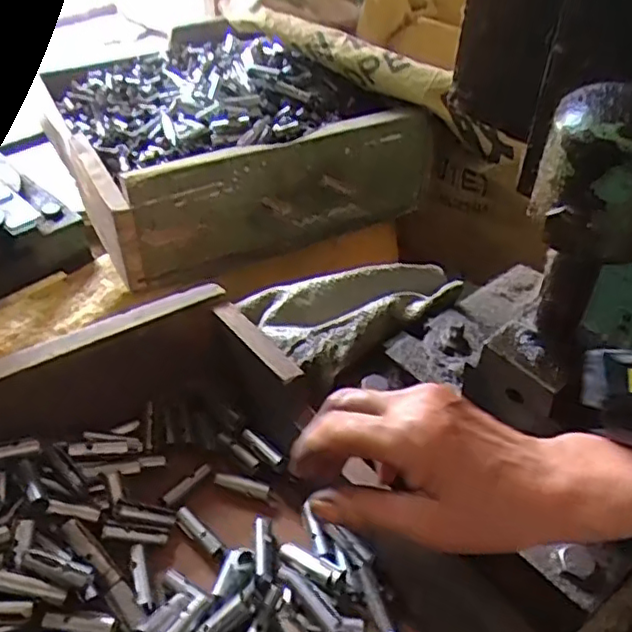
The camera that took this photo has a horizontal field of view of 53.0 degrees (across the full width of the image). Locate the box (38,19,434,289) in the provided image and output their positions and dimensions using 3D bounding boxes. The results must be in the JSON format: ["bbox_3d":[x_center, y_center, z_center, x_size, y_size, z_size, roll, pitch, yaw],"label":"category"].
[{"bbox_3d":[-0.138,-0.236,0.740,0.316,0.124,0.445,-21,47,-23],"label":"box"}]

